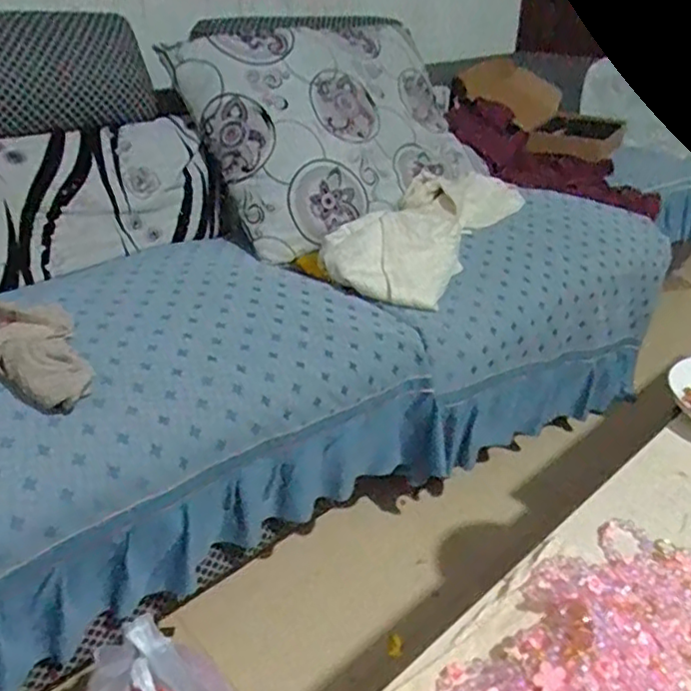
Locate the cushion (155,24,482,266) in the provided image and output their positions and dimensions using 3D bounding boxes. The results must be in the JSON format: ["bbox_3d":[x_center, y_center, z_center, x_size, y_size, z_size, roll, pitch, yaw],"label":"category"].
[{"bbox_3d":[0.000,-0.559,1.567,0.702,0.541,0.124,-26,1,-33],"label":"cushion"}]

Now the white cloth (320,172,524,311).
[{"bbox_3d":[0.195,-0.288,1.475,0.275,0.075,0.587,33,49,11],"label":"white cloth"}]

